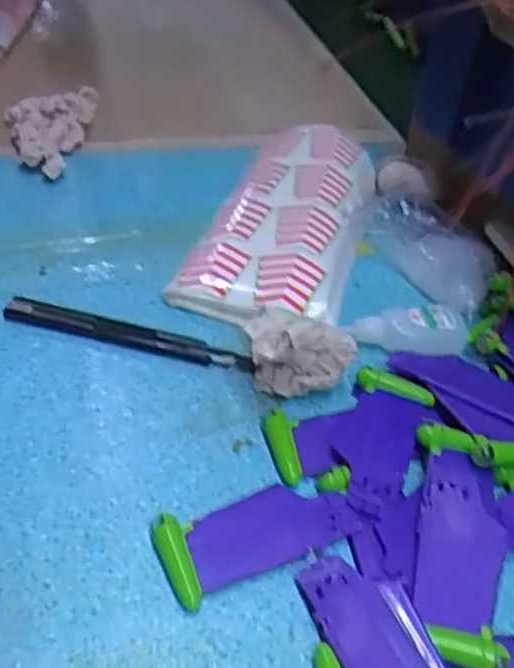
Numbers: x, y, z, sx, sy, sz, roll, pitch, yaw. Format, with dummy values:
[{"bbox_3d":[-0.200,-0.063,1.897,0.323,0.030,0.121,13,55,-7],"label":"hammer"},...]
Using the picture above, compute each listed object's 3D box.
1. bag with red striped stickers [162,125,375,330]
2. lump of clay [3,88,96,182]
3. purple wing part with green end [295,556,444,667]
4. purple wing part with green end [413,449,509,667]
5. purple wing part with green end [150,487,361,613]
[{"bbox_3d":[0.024,-0.087,0.492,0.099,0.028,0.227,15,44,8],"label":"bag with red striped stickers"},{"bbox_3d":[-0.154,-0.153,0.531,0.068,0.032,0.083,-8,45,-15],"label":"lump of clay"},{"bbox_3d":[0.052,0.129,0.280,0.040,0.015,0.089,-22,45,-11],"label":"purple wing part with green end"},{"bbox_3d":[0.093,0.098,0.314,0.038,0.013,0.102,12,44,5],"label":"purple wing part with green end"},{"bbox_3d":[0.000,0.090,0.317,0.088,0.011,0.037,-16,48,-23],"label":"purple wing part with green end"}]

